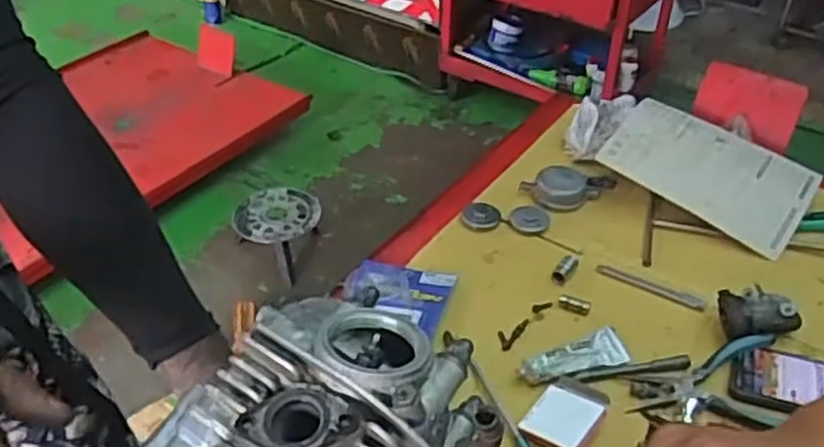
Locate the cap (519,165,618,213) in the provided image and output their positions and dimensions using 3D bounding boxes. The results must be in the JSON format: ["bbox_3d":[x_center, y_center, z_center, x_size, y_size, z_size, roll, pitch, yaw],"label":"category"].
[{"bbox_3d":[0.222,-0.049,1.111,0.129,0.034,0.060,-2,38,1],"label":"cap"}]

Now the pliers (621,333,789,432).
[{"bbox_3d":[0.315,0.166,0.853,0.159,0.028,0.108,1,38,5],"label":"pliers"}]

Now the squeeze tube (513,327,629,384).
[{"bbox_3d":[0.181,0.150,0.873,0.130,0.029,0.039,-18,41,-19],"label":"squeeze tube"}]

